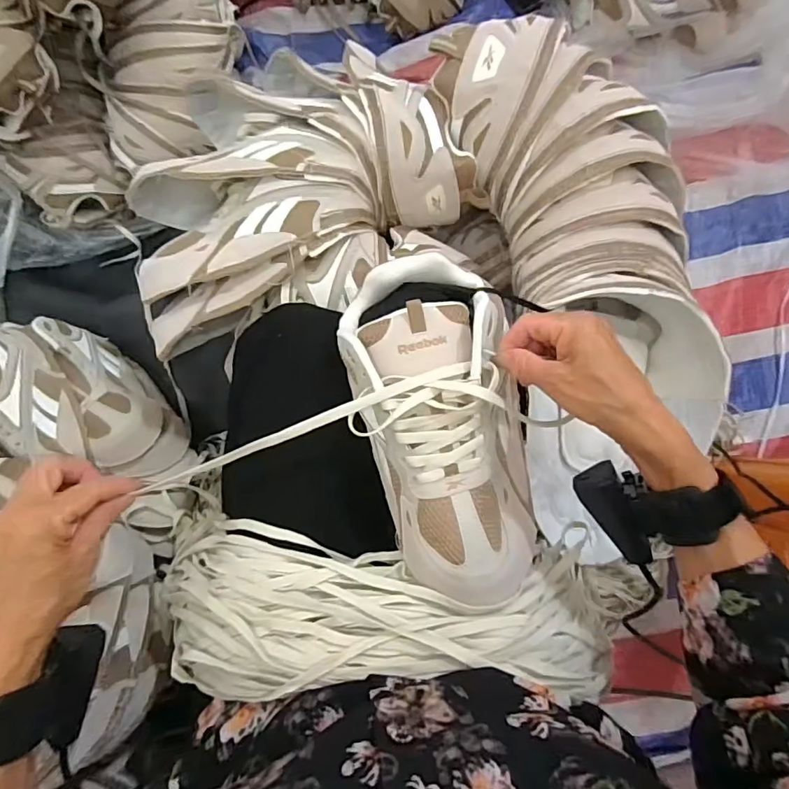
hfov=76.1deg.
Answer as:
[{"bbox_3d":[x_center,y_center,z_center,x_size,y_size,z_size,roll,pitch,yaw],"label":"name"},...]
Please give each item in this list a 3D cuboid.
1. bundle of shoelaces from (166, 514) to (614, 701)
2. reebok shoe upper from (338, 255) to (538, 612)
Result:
[{"bbox_3d":[-0.010,0.162,0.387,0.350,0.079,0.115,-1,83,2],"label":"bundle of shoelaces"},{"bbox_3d":[0.040,0.023,0.395,0.123,0.069,0.262,-13,83,0],"label":"reebok shoe upper"}]

